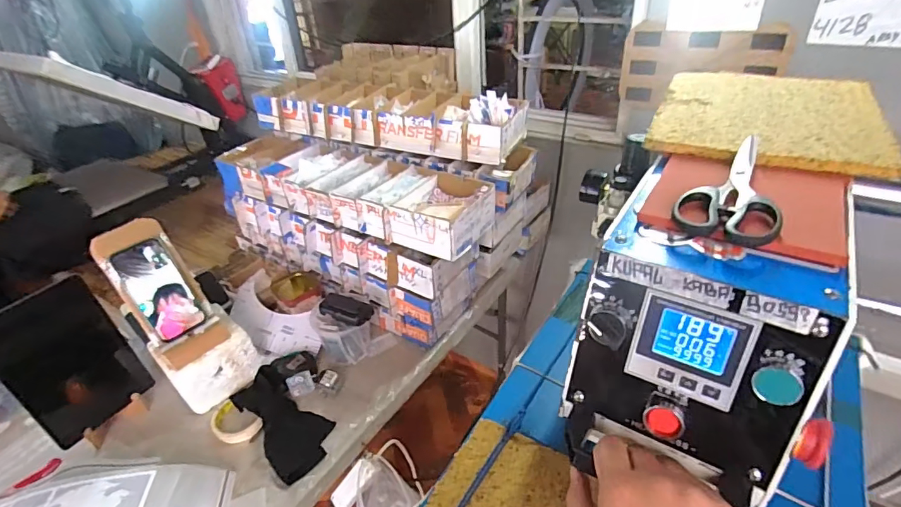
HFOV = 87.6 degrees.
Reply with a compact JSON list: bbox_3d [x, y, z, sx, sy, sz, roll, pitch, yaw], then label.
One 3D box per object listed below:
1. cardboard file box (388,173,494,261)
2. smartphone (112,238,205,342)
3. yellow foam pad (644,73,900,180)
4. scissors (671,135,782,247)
[{"bbox_3d":[-0.011,-0.075,0.849,0.143,0.075,0.180,16,40,26],"label":"cardboard file box"},{"bbox_3d":[-0.482,0.061,0.783,0.071,0.166,0.016,-32,25,-29],"label":"smartphone"},{"bbox_3d":[0.339,-0.154,0.507,0.200,0.012,0.258,16,40,26],"label":"yellow foam pad"},{"bbox_3d":[0.231,-0.059,0.387,0.068,0.015,0.165,16,40,26],"label":"scissors"}]

